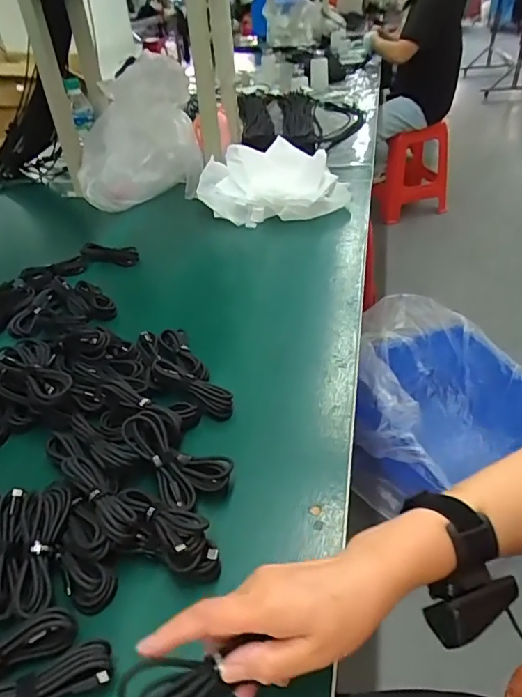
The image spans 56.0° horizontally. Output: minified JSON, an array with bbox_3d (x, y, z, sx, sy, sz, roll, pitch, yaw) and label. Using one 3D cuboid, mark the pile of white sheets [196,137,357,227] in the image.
[{"bbox_3d":[0.025,-0.328,0.970,0.281,0.089,0.185,13,44,22],"label":"pile of white sheets"}]

